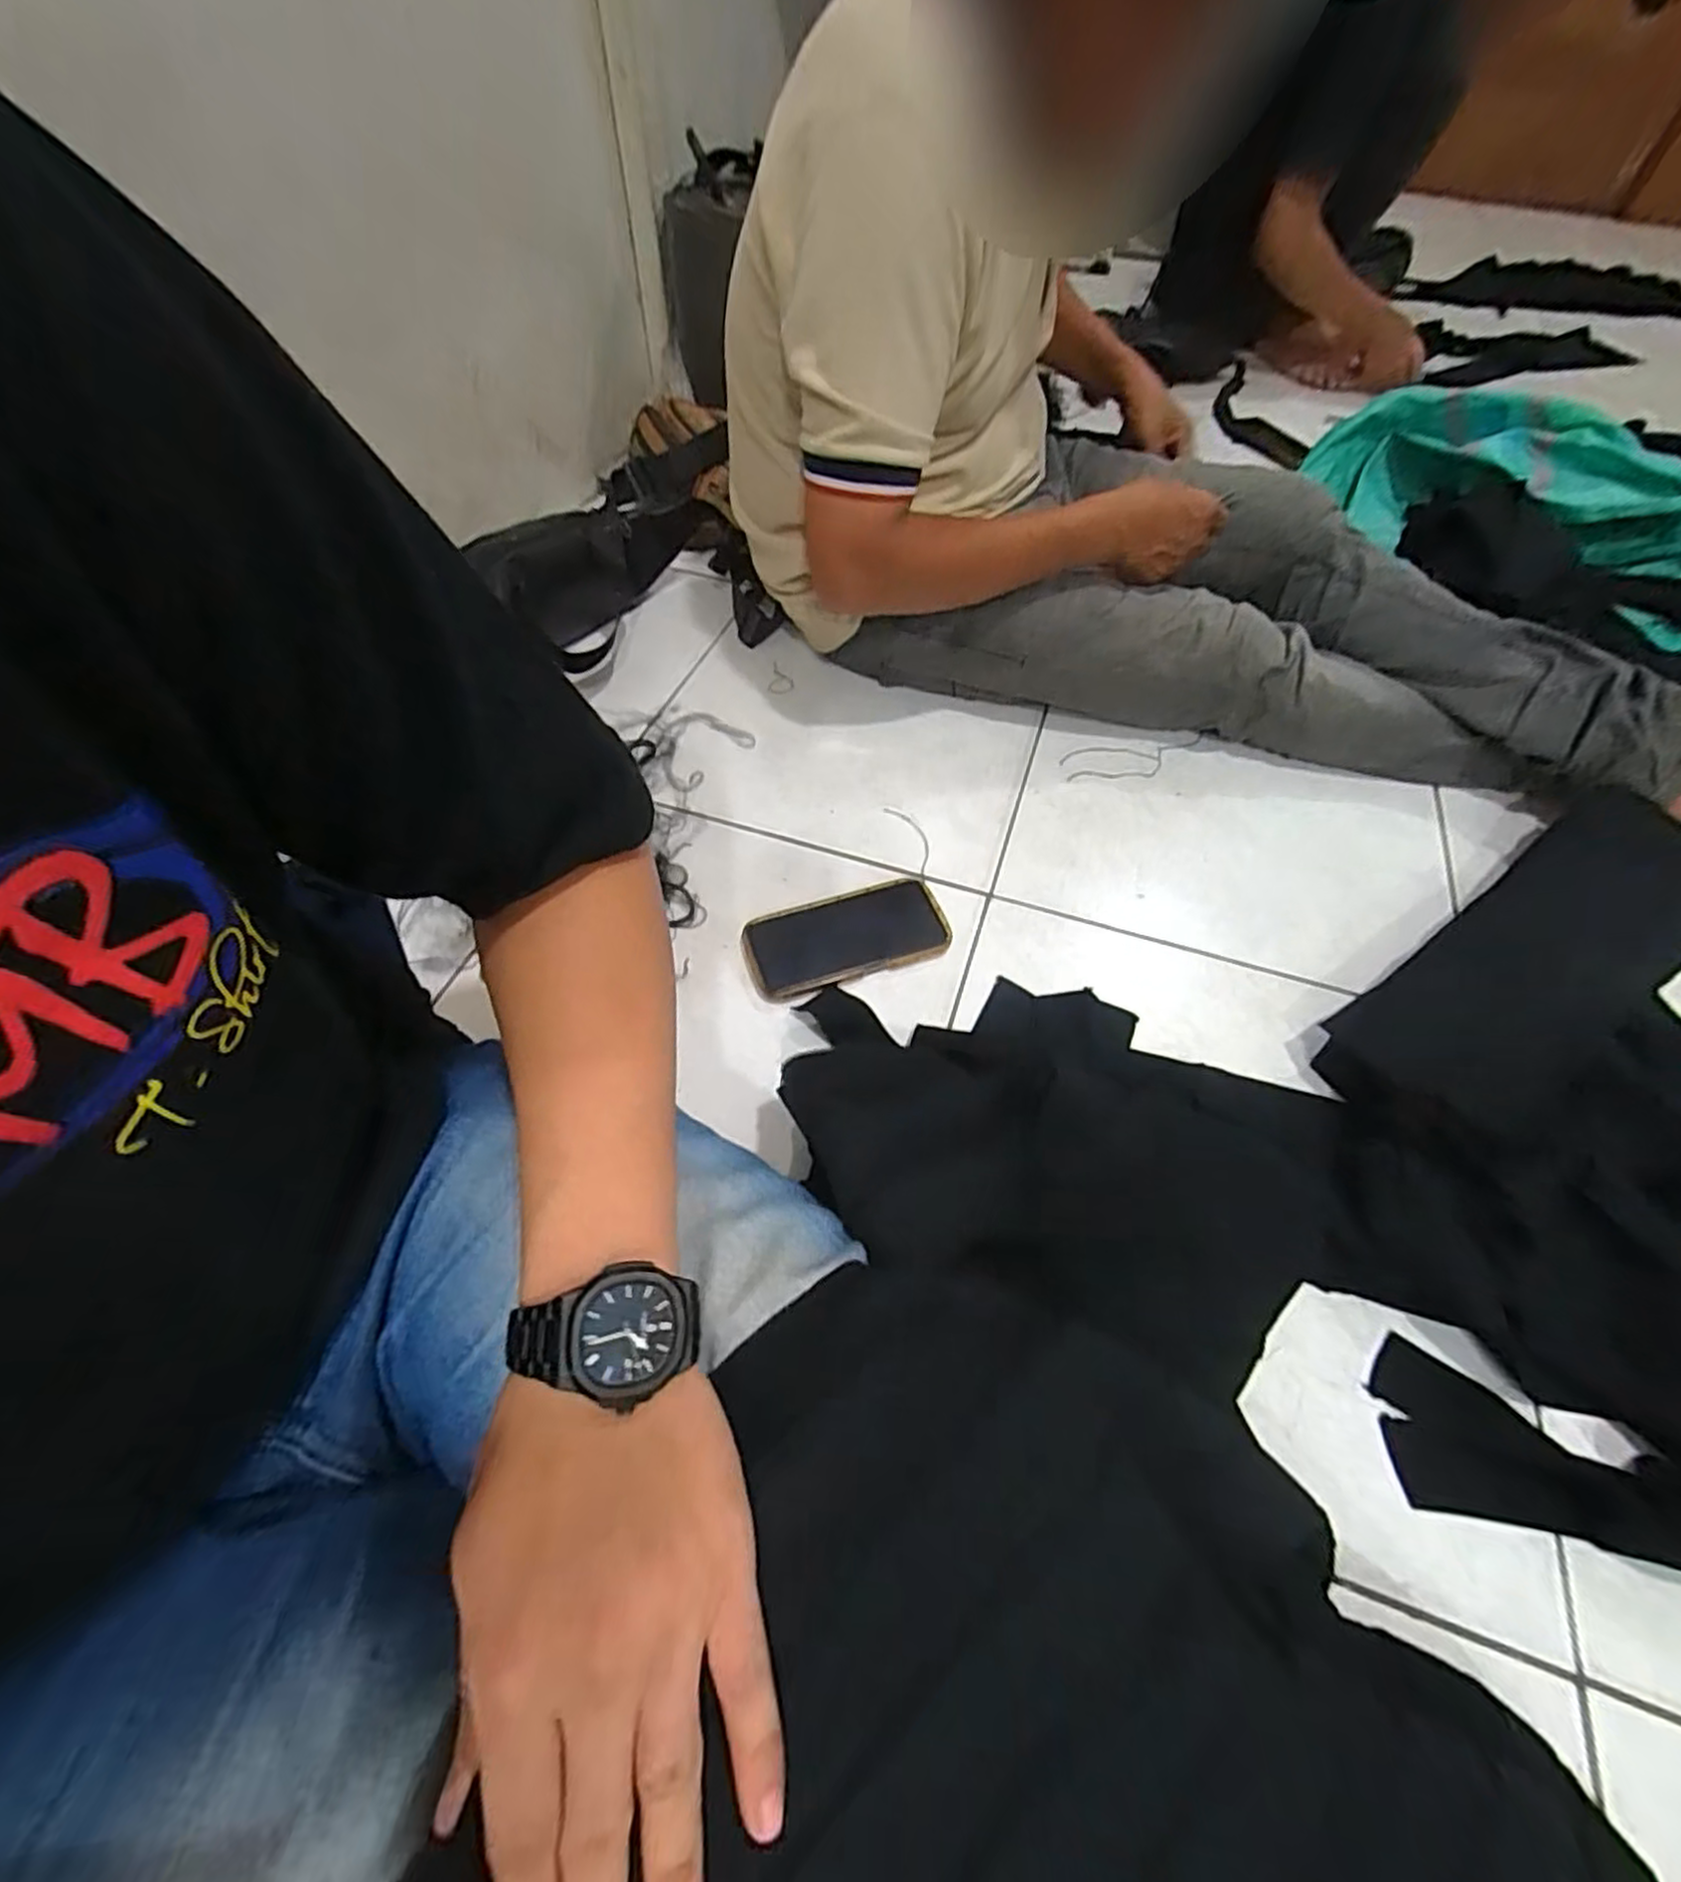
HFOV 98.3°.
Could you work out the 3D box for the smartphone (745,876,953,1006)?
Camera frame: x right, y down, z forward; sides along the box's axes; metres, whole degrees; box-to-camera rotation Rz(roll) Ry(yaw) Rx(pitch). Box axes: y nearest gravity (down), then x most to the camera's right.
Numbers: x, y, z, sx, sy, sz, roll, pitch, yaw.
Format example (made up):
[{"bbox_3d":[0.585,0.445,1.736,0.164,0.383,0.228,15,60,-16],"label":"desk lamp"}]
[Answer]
[{"bbox_3d":[0.006,-0.002,0.619,0.168,0.008,0.083,-15,57,-11],"label":"smartphone"}]

